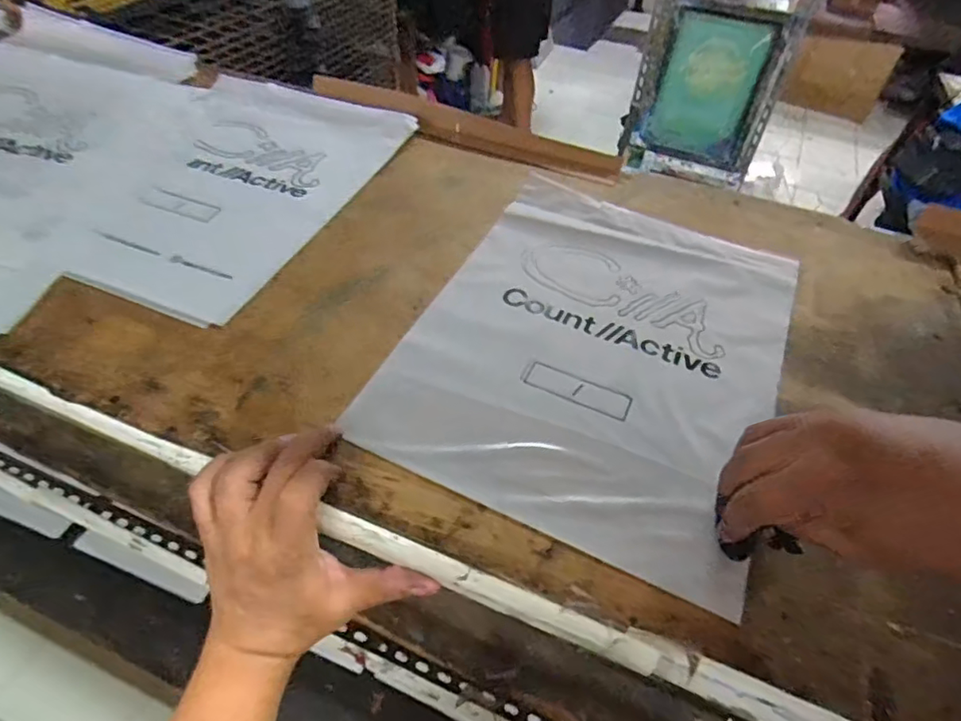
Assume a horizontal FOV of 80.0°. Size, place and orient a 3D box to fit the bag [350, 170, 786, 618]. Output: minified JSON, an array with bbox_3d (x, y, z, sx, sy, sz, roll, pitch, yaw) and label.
[{"bbox_3d":[0.097,-0.023,0.451,0.261,0.010,0.345,22,52,15],"label":"bag"}]

